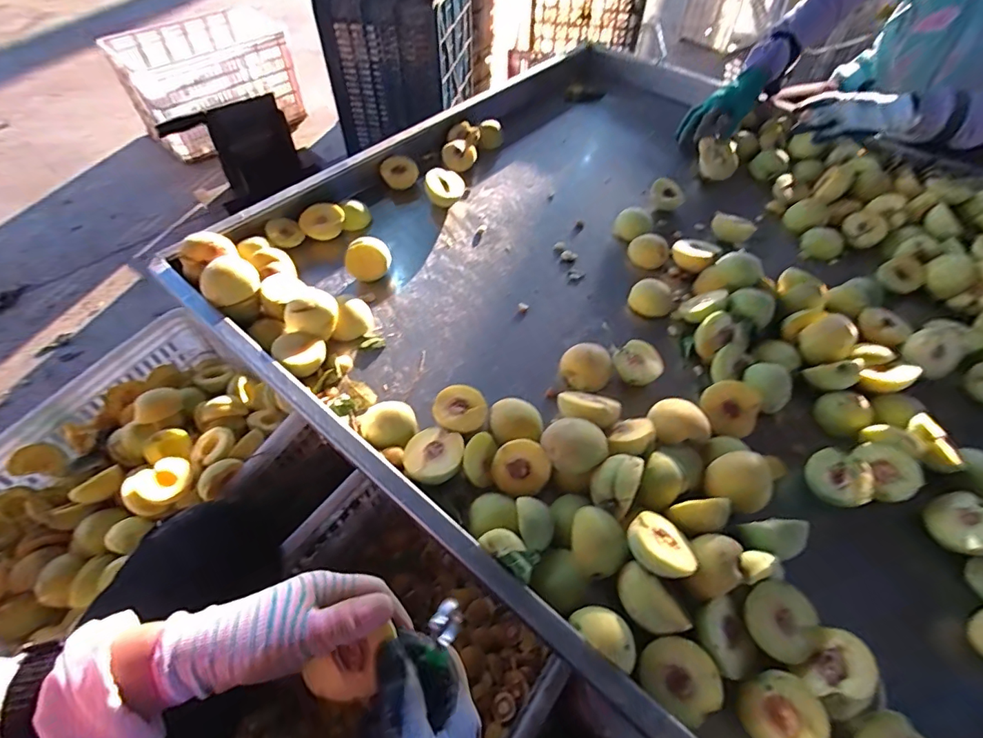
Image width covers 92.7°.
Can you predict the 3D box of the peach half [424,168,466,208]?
[{"bbox_3d":[-0.081,-0.313,0.807,0.066,0.032,0.059,-2,78,-15],"label":"peach half"}]

